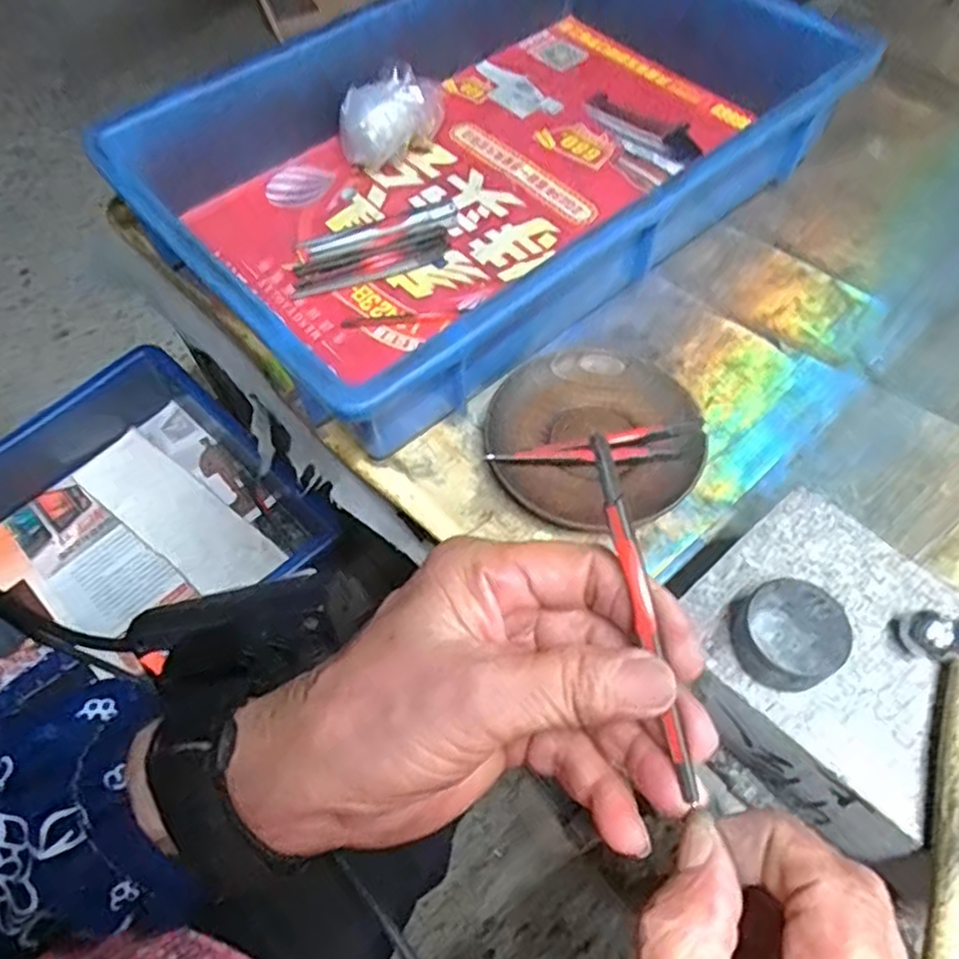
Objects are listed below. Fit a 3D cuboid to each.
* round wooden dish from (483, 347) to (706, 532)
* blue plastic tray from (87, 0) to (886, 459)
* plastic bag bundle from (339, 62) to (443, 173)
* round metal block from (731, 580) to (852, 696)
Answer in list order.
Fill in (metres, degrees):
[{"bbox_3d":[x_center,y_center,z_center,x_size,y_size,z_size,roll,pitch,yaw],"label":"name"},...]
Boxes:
[{"bbox_3d":[0.064,-0.024,0.391,0.113,0.015,0.110,-1,60,2],"label":"round wooden dish"},{"bbox_3d":[0.022,-0.229,0.475,0.449,0.078,0.273,-37,65,-18],"label":"blue plastic tray"},{"bbox_3d":[-0.063,-0.255,0.504,0.077,0.053,0.045,-37,65,-17],"label":"plastic bag bundle"},{"bbox_3d":[0.116,0.059,0.268,0.035,0.022,0.037,-1,63,1],"label":"round metal block"}]

